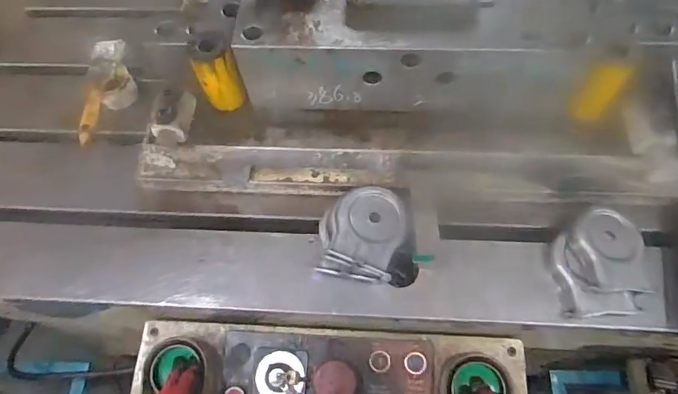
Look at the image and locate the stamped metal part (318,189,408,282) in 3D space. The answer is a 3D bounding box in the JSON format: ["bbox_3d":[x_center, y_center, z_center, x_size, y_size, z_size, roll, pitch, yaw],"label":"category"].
[{"bbox_3d":[0.032,0.048,0.656,0.118,0.057,0.127,6,63,6],"label":"stamped metal part"}]

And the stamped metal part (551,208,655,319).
[{"bbox_3d":[0.363,0.085,0.646,0.120,0.044,0.145,-2,63,2],"label":"stamped metal part"}]

